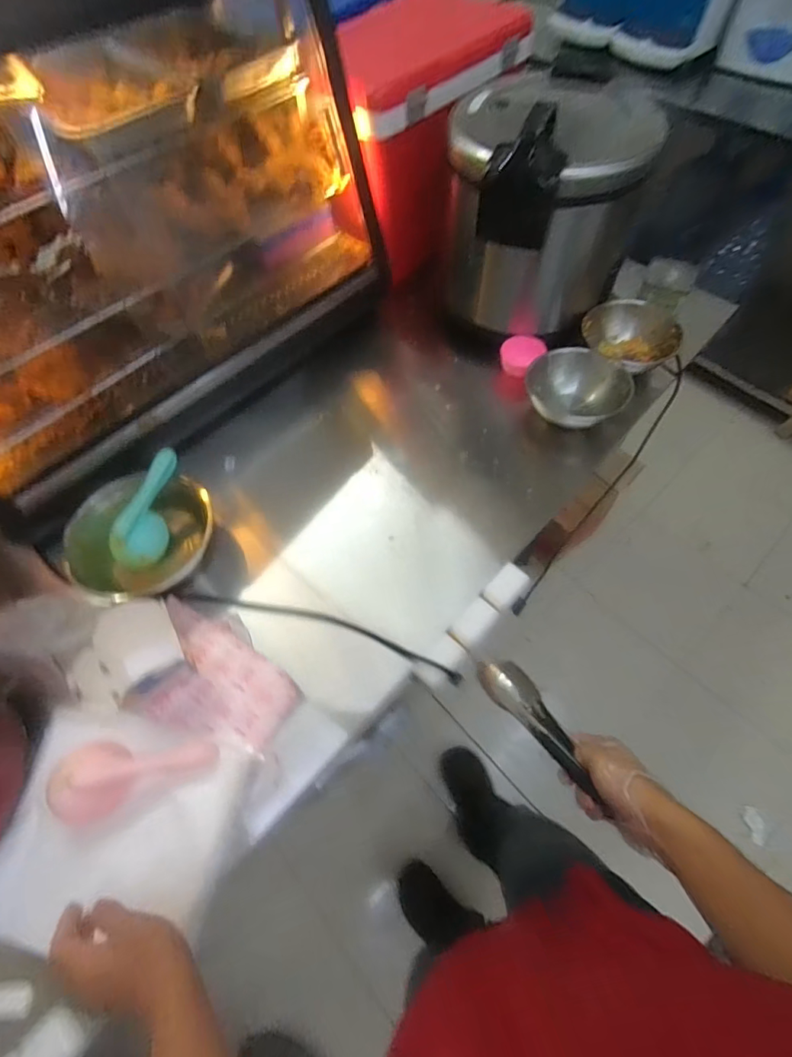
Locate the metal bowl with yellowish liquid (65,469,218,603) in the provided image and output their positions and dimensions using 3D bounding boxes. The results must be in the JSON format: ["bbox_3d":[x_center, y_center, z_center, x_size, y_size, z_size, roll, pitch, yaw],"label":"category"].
[{"bbox_3d":[-0.422,0.015,0.782,0.234,0.097,0.205,-38,66,-17],"label":"metal bowl with yellowish liquid"}]

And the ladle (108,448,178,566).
[{"bbox_3d":[-0.425,-0.036,0.793,0.083,0.056,0.203,13,85,9],"label":"ladle"}]

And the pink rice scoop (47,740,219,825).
[{"bbox_3d":[-0.344,0.317,0.614,0.199,0.031,0.089,-6,60,-19],"label":"pink rice scoop"}]

